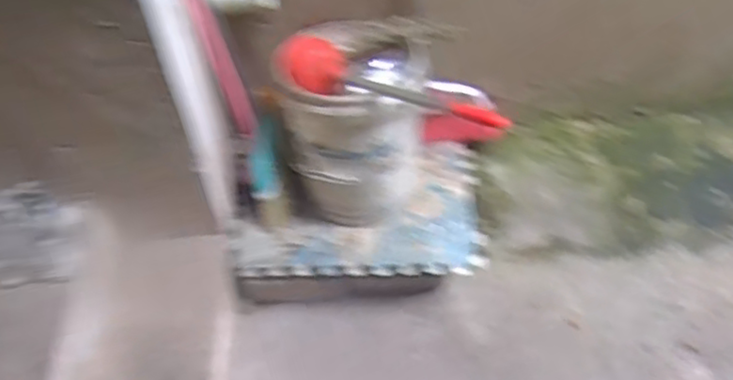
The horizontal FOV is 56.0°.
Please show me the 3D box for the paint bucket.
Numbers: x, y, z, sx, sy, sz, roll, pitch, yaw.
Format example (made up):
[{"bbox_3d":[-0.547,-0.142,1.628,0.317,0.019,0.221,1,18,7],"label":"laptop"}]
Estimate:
[{"bbox_3d":[-0.026,-0.144,1.518,0.283,0.339,0.271,-3,48,3],"label":"paint bucket"}]

